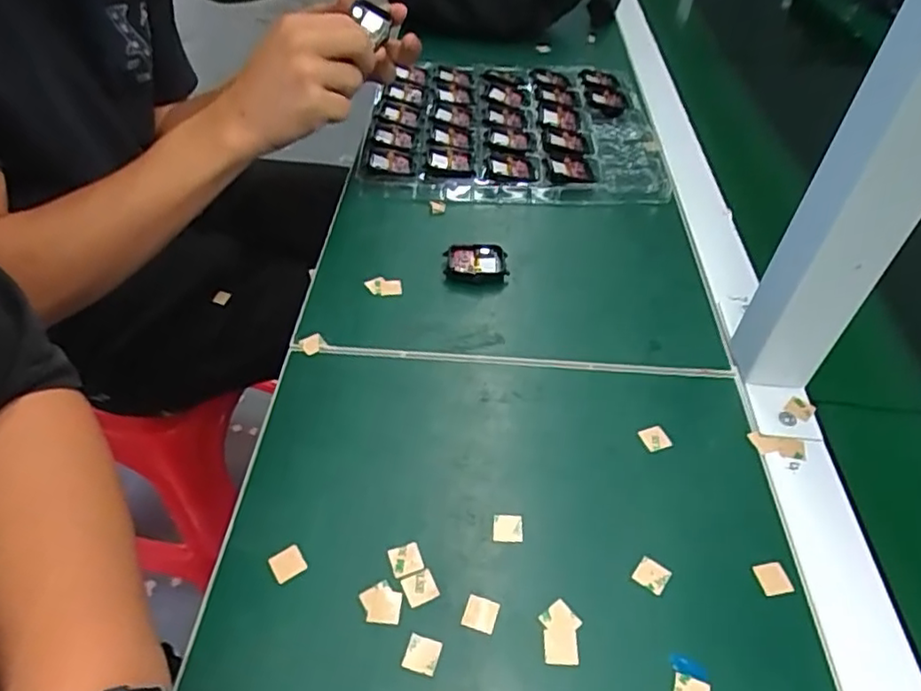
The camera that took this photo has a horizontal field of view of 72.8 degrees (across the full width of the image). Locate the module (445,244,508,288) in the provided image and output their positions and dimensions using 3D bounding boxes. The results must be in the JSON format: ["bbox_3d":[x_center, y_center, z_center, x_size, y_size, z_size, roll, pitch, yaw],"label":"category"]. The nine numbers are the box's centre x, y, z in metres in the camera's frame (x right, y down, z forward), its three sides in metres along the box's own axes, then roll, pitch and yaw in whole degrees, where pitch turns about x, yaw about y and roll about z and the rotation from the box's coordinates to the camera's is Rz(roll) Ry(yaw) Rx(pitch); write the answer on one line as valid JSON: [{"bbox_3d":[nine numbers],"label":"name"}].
[{"bbox_3d":[0.013,-0.063,0.481,0.048,0.012,0.032,6,46,3],"label":"module"}]

